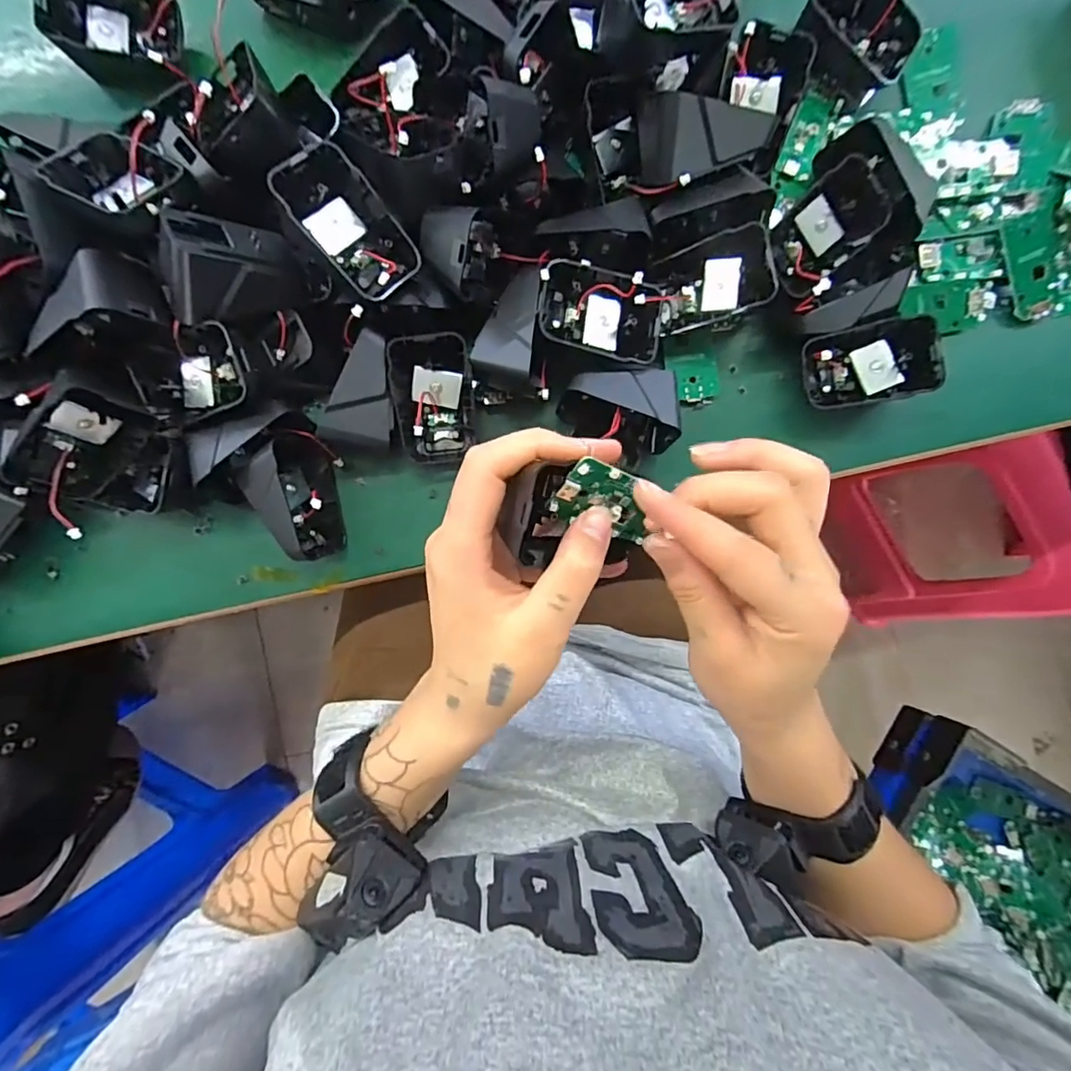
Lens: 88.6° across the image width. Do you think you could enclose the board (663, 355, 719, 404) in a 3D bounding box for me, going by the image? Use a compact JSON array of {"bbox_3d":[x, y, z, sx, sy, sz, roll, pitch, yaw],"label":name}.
[{"bbox_3d":[0.096,-0.096,0.337,0.030,0.005,0.030,-2,89,3],"label":"board"}]

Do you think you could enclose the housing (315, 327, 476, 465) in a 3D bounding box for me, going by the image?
[{"bbox_3d":[-0.077,-0.080,0.315,0.076,0.040,0.066,1,88,0],"label":"housing"}]

